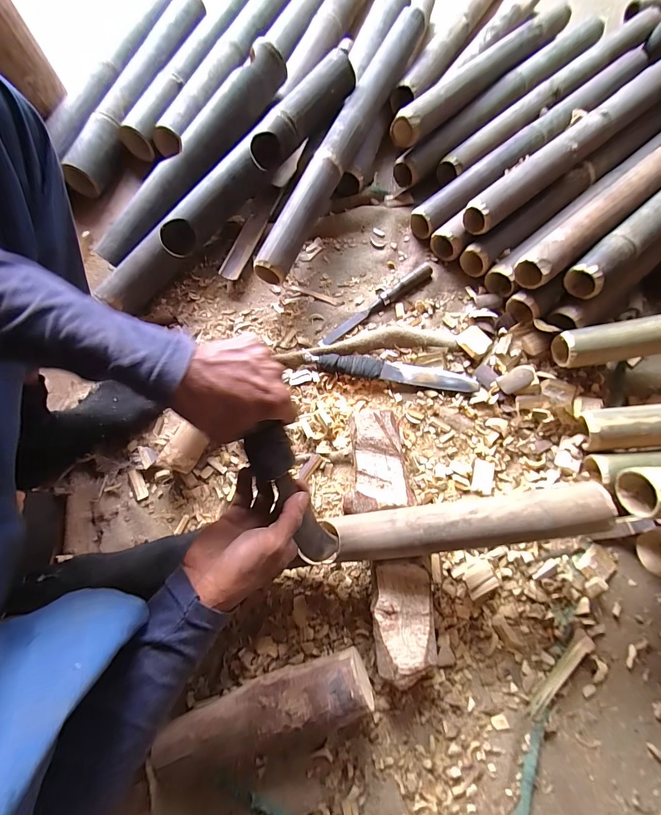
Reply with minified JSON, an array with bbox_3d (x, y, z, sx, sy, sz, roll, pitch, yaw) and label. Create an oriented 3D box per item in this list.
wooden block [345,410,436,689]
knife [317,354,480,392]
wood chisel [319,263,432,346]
[{"bbox_3d":[0.074,0.165,0.455,0.089,0.052,0.331,-9,72,0],"label":"wooden block"},{"bbox_3d":[0.111,-0.062,0.557,0.256,0.015,0.042,7,73,5],"label":"knife"},{"bbox_3d":[0.081,-0.183,0.598,0.238,0.029,0.026,-34,74,-8],"label":"wood chisel"}]

